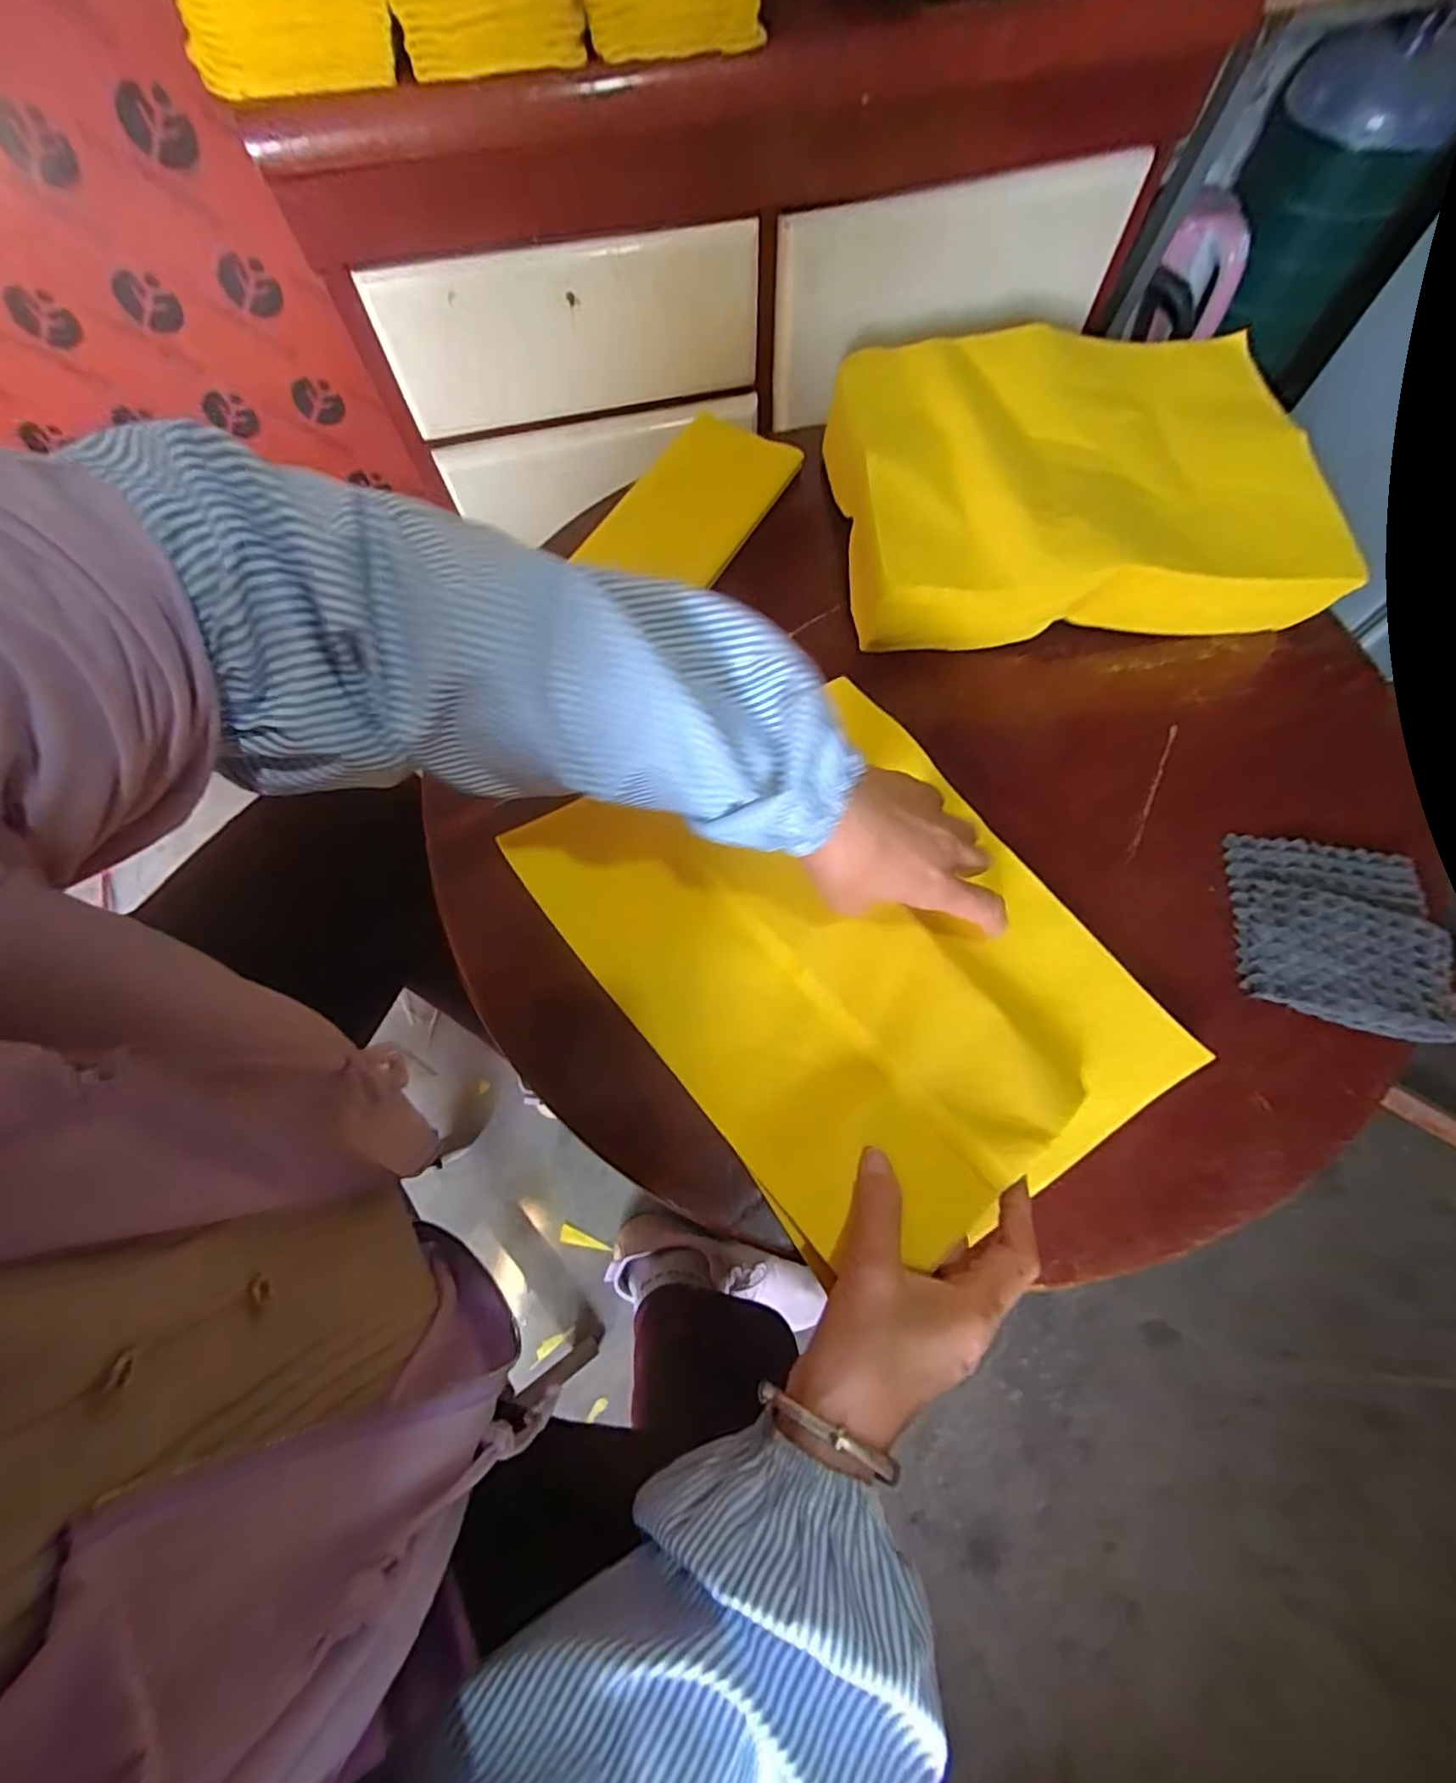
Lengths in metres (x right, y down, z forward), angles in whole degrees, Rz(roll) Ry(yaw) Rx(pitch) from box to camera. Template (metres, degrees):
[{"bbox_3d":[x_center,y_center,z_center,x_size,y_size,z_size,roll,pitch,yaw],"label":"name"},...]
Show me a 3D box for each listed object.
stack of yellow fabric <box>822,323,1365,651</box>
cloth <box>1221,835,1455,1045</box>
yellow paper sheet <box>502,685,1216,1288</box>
[{"bbox_3d":[0.276,-0.330,0.518,0.341,0.103,0.259,-3,69,1],"label":"stack of yellow fabric"},{"bbox_3d":[0.398,0.026,0.415,0.114,0.021,0.126,11,70,6],"label":"cloth"},{"bbox_3d":[0.070,0.034,0.398,0.278,0.039,0.348,-33,72,-10],"label":"yellow paper sheet"}]

